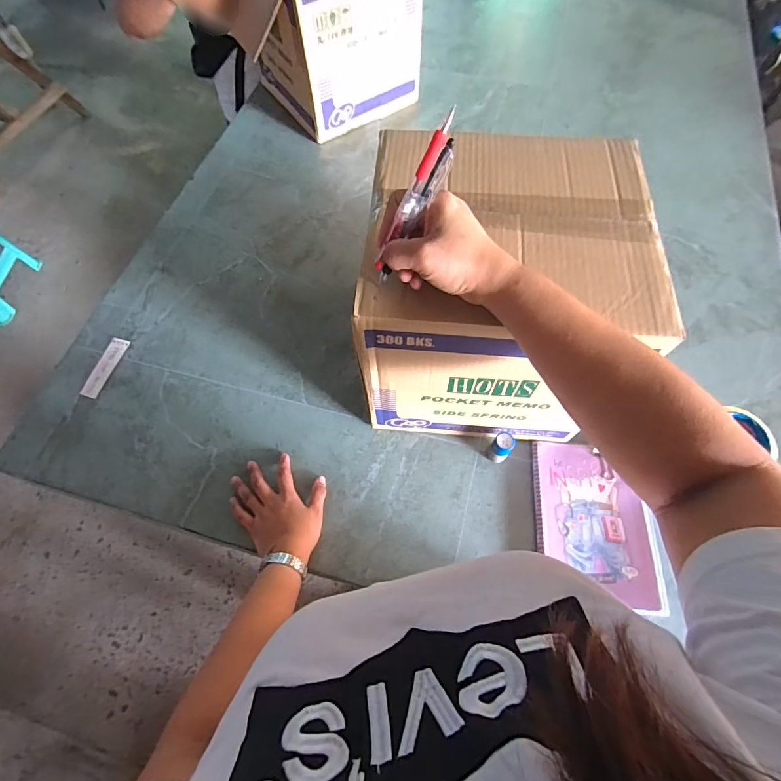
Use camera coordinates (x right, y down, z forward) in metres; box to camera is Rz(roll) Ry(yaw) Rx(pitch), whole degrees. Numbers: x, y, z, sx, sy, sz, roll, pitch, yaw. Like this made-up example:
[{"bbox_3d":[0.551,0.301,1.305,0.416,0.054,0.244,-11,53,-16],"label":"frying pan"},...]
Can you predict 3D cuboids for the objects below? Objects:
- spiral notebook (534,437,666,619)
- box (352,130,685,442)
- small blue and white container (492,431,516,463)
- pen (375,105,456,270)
[{"bbox_3d":[0.289,0.185,0.581,0.160,0.016,0.212,5,66,3],"label":"spiral notebook"},{"bbox_3d":[0.129,-0.119,0.542,0.289,0.265,0.280,6,66,4],"label":"box"},{"bbox_3d":[0.164,0.085,0.603,0.029,0.058,0.031,0,66,1],"label":"small blue and white container"},{"bbox_3d":[0.017,-0.156,0.334,0.009,0.133,0.012,-17,61,-43],"label":"pen"}]

